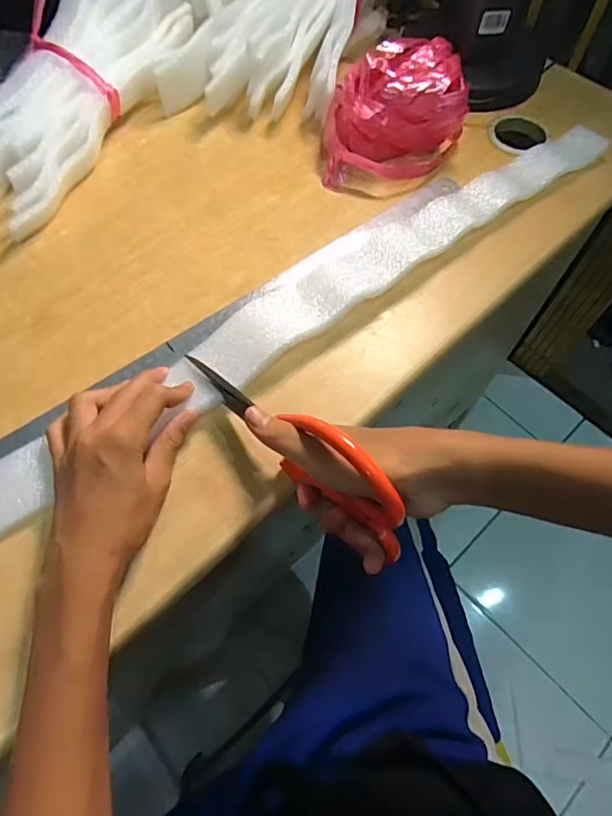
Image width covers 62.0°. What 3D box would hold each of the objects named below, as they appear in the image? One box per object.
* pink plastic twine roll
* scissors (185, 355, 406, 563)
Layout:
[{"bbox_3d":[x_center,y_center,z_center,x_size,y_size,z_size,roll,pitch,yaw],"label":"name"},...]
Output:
[{"bbox_3d":[0.087,-0.279,0.495,0.126,0.081,0.122,1,64,-2],"label":"pink plastic twine roll"},{"bbox_3d":[-0.017,0.019,0.340,0.015,0.087,0.205,-41,52,-19],"label":"scissors"}]

